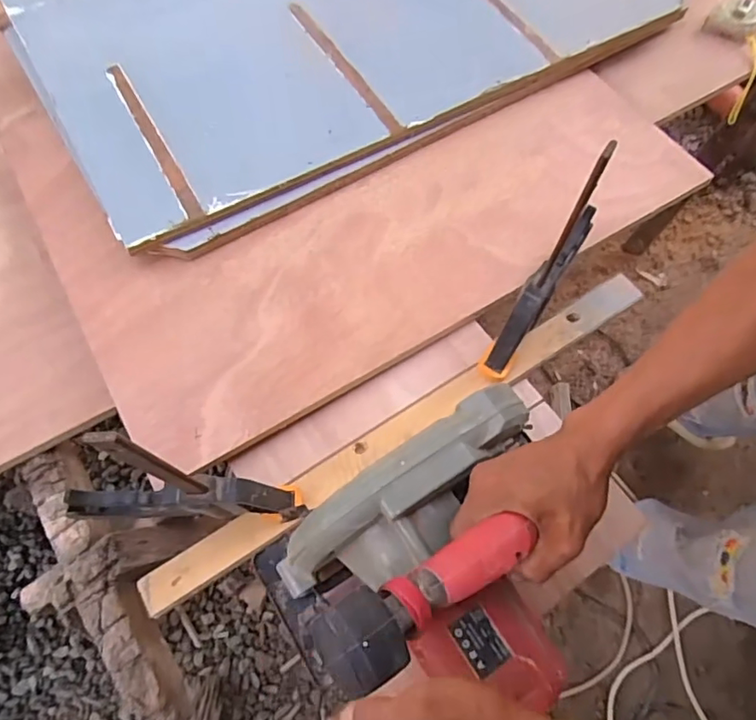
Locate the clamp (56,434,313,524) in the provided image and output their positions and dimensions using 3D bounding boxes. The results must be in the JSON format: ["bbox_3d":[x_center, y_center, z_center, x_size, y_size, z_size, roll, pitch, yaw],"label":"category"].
[{"bbox_3d":[-0.164,0.121,0.492,0.191,0.112,0.040,3,67,0],"label":"clamp"}]

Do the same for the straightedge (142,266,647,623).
[{"bbox_3d":[0.037,0.065,0.565,0.589,0.013,0.040,-31,73,-12],"label":"straightedge"}]

